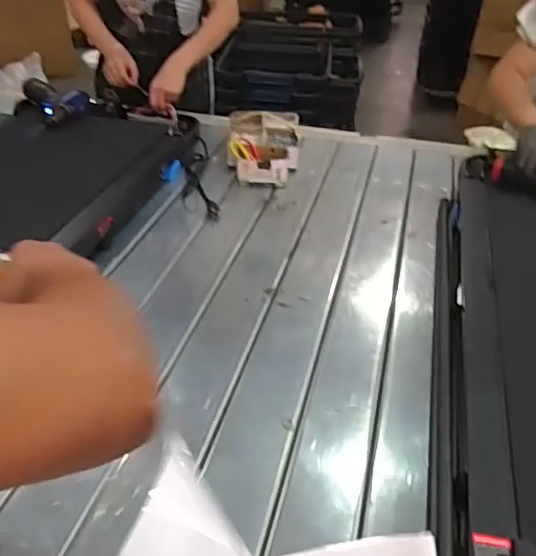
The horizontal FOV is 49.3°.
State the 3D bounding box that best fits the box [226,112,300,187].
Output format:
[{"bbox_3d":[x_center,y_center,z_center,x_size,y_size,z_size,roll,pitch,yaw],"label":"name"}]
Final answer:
[{"bbox_3d":[-0.006,-0.332,1.476,0.180,0.081,0.304,1,35,-2],"label":"box"}]

